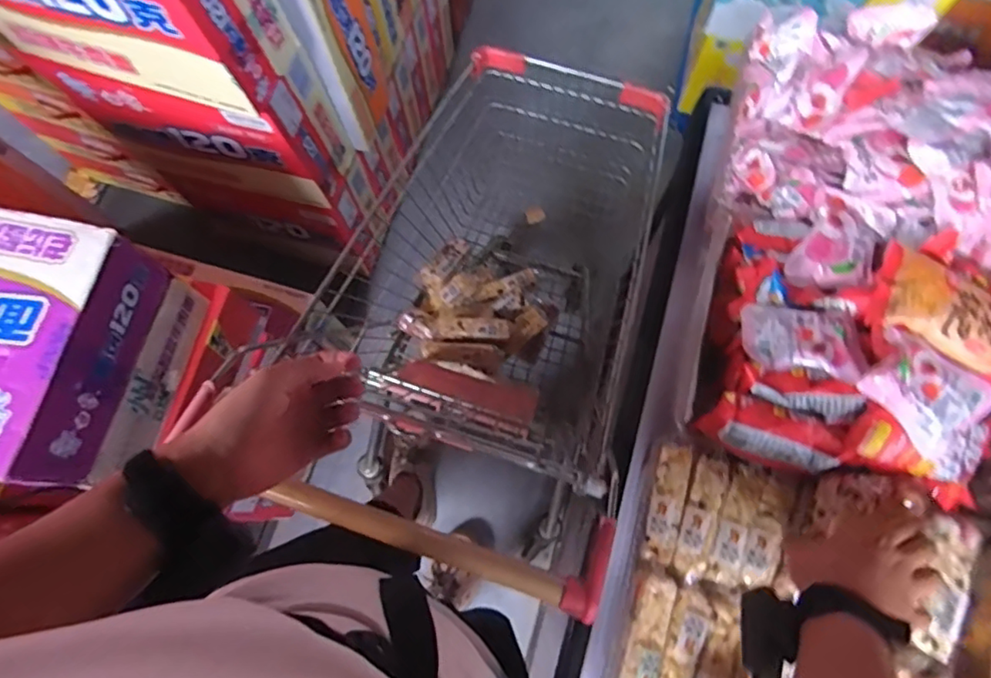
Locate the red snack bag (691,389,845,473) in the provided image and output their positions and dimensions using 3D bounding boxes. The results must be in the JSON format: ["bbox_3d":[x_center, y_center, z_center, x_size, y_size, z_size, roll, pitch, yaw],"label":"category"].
[{"bbox_3d":[0.278,0.099,0.598,0.122,0.071,0.057,27,76,9],"label":"red snack bag"}]

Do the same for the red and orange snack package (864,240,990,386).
[{"bbox_3d":[0.453,-0.019,0.569,0.160,0.053,0.120,30,77,10],"label":"red and orange snack package"}]

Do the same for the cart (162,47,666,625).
[{"bbox_3d":[-0.014,-0.045,1.101,0.457,0.938,0.795,12,74,5],"label":"cart"}]

